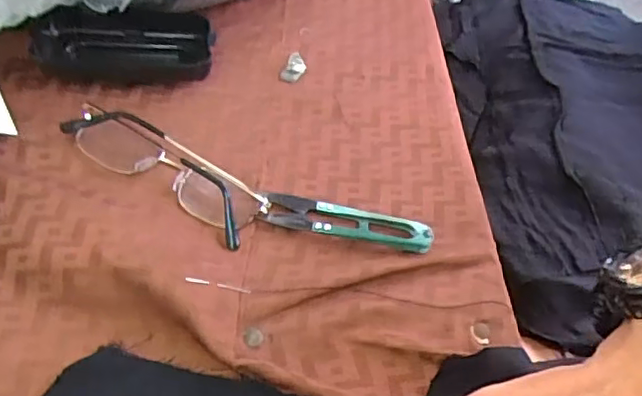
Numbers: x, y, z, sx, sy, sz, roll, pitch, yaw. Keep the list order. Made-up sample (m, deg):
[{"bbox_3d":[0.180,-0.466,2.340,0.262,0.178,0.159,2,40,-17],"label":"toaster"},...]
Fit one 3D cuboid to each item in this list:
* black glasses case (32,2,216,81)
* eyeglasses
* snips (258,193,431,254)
[{"bbox_3d":[-0.131,-0.103,0.411,0.114,0.030,0.049,1,52,-4],"label":"black glasses case"},{"bbox_3d":[-0.092,-0.020,0.354,0.126,0.022,0.033,29,56,17],"label":"eyeglasses"},{"bbox_3d":[0.015,0.014,0.352,0.098,0.009,0.022,10,52,3],"label":"snips"}]

